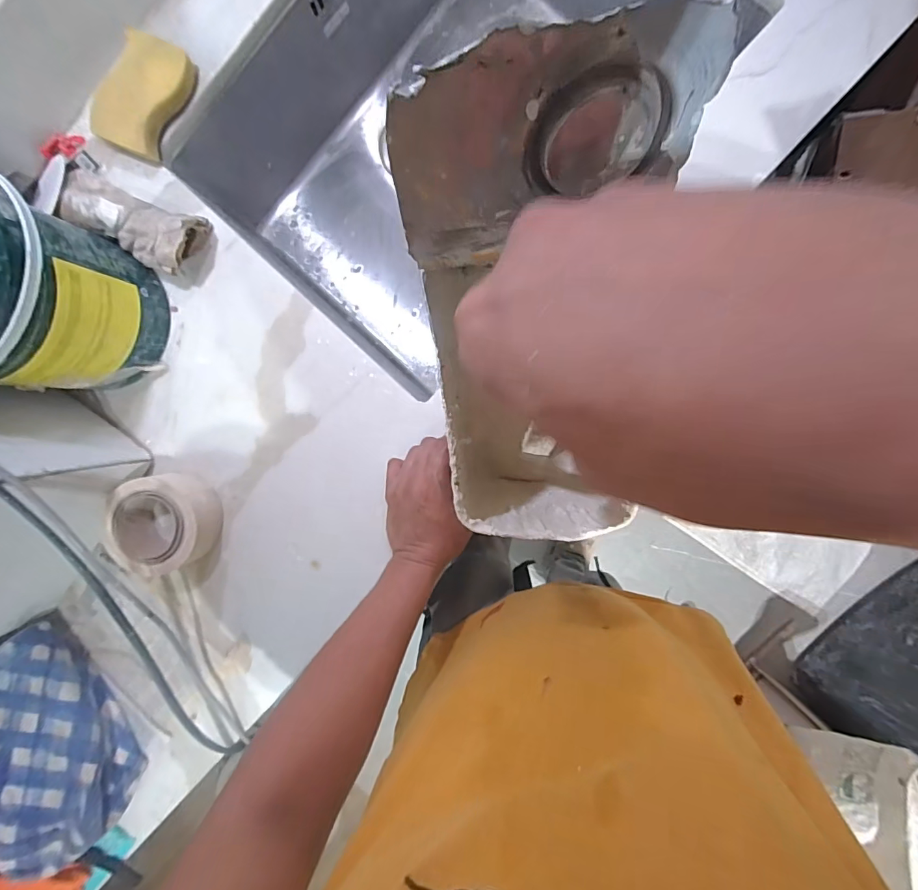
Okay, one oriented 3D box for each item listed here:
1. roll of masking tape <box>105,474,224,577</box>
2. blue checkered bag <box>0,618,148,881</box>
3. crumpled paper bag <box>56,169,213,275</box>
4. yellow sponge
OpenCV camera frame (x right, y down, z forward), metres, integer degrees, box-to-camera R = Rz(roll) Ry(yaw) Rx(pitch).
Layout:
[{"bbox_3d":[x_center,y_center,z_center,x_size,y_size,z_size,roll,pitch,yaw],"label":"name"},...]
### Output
[{"bbox_3d":[-0.329,0.088,0.504,0.100,0.053,0.113,10,95,3],"label":"roll of masking tape"},{"bbox_3d":[-0.467,0.338,0.510,0.128,0.093,0.244,-25,92,5],"label":"blue checkered bag"},{"bbox_3d":[-0.356,-0.240,0.482,0.167,0.057,0.069,22,95,2],"label":"crumpled paper bag"},{"bbox_3d":[-0.339,-0.374,0.481,0.067,0.047,0.115,32,95,1],"label":"yellow sponge"}]

